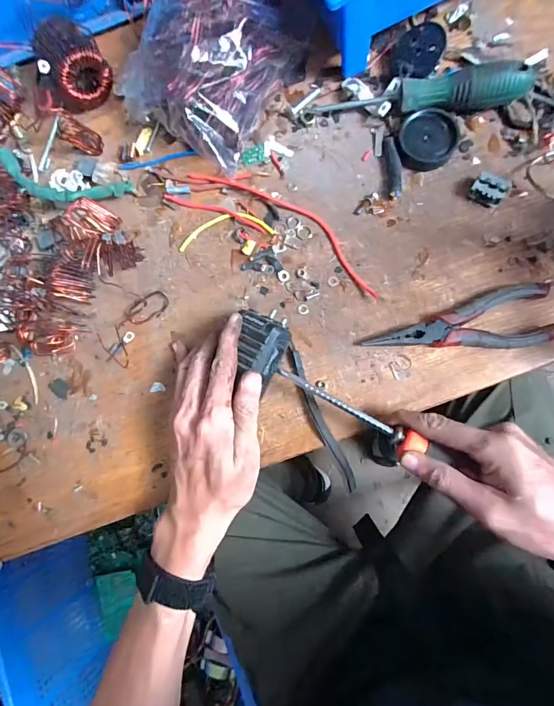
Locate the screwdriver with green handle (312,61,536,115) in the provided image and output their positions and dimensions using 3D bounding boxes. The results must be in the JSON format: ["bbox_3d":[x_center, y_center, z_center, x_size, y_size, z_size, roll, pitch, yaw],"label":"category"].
[{"bbox_3d":[0.128,-0.232,0.339,0.180,0.034,0.029,-1,84,7],"label":"screwdriver with green handle"}]

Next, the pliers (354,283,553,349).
[{"bbox_3d":[0.154,-0.023,0.323,0.154,0.017,0.050,-8,84,6],"label":"pliers"}]

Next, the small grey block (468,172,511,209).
[{"bbox_3d":[0.188,-0.144,0.331,0.028,0.017,0.020,32,89,9],"label":"small grey block"}]

